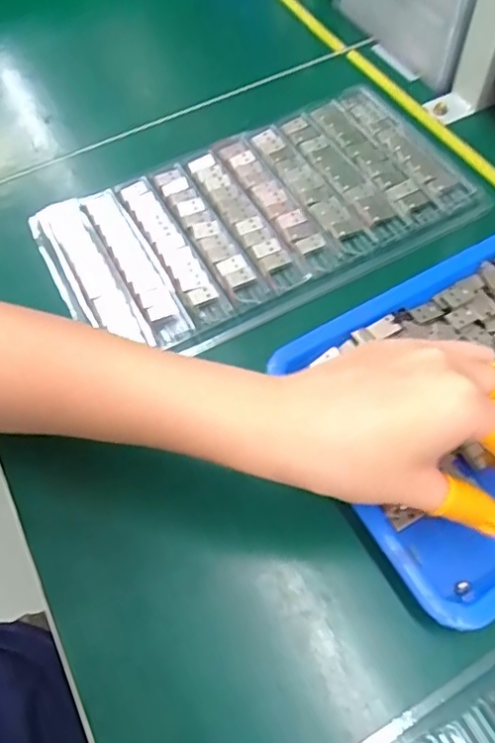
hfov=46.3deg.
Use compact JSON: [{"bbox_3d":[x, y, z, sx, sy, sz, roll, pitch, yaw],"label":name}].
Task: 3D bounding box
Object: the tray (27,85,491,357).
[{"bbox_3d":[0.006,-0.112,0.418,0.289,0.009,0.156,-26,62,-11],"label":"tray"}]

